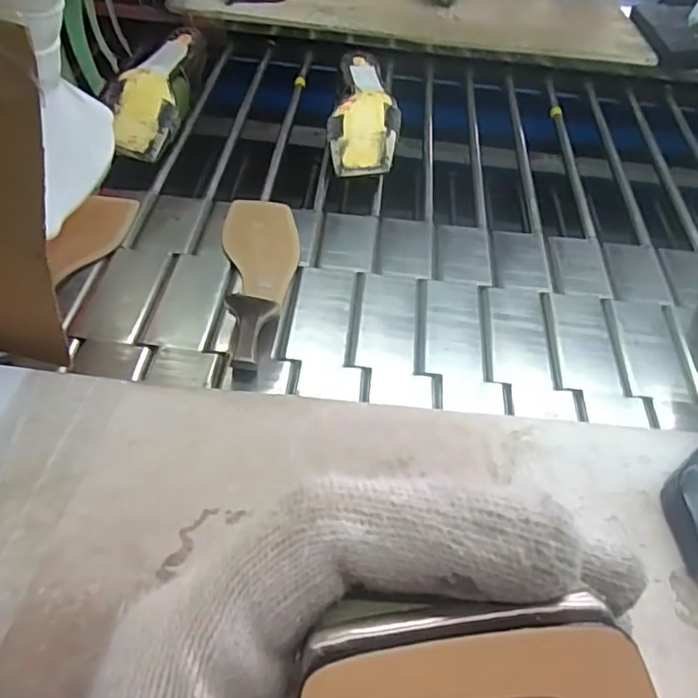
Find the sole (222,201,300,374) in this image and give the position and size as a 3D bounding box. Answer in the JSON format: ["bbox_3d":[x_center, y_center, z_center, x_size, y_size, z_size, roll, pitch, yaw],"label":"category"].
[{"bbox_3d":[-0.083,-0.085,0.582,0.074,0.052,0.239,-3,50,-8],"label":"sole"}]

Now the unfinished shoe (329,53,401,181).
[{"bbox_3d":[0.020,-0.298,0.764,0.087,0.063,0.228,5,49,-2],"label":"unfinished shoe"}]

